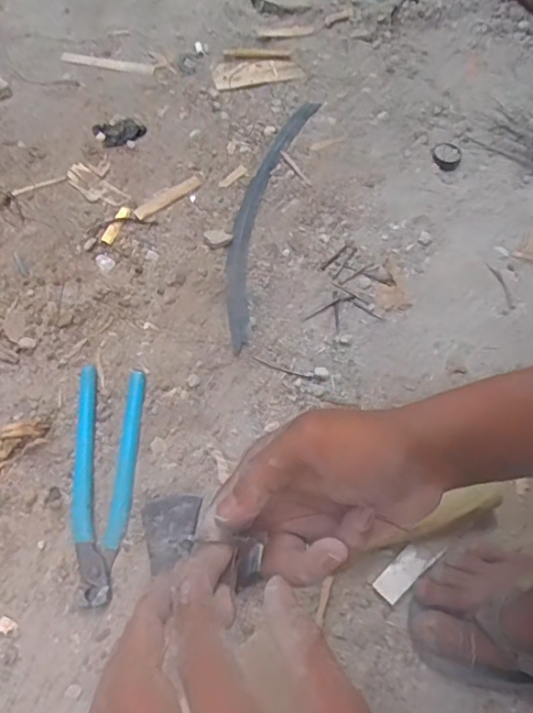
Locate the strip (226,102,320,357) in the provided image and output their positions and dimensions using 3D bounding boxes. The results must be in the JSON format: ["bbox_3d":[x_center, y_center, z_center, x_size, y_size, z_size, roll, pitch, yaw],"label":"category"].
[{"bbox_3d":[-0.001,-0.188,0.684,0.054,0.009,0.400,14,63,3],"label":"strip"}]

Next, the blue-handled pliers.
[{"bbox_3d":[-0.156,0.112,0.525,0.061,0.019,0.214,2,63,-3],"label":"blue-handled pliers"}]

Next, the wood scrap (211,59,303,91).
[{"bbox_3d":[-0.014,-0.409,0.807,0.121,0.005,0.052,-15,65,-11],"label":"wood scrap"}]

